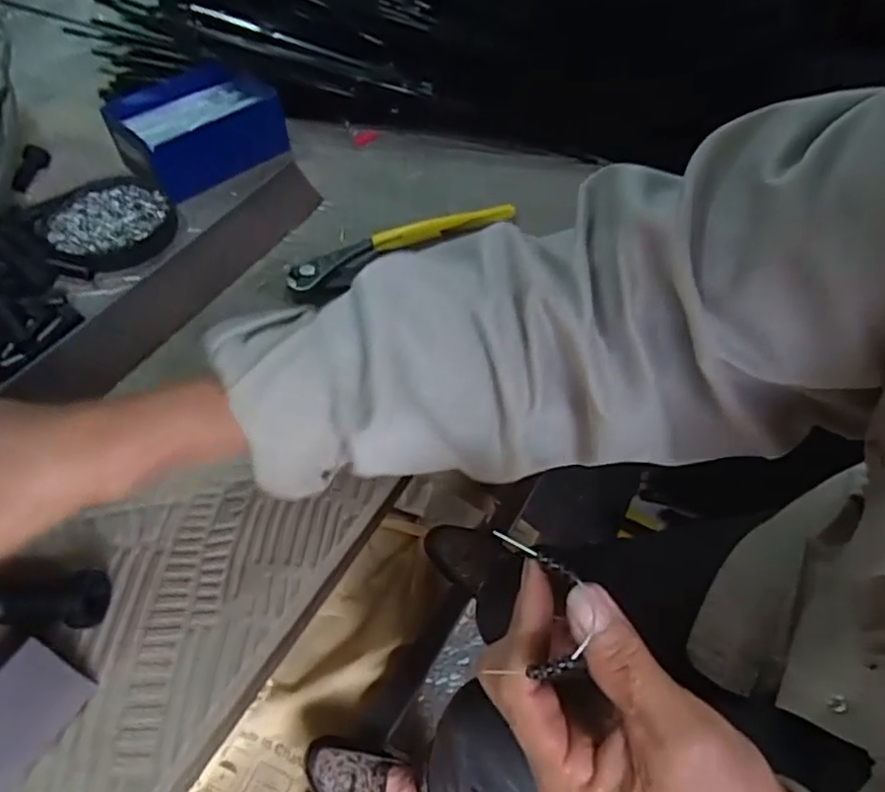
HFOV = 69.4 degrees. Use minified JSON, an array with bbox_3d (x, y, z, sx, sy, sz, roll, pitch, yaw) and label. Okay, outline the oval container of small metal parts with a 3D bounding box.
[{"bbox_3d":[-0.232,-0.121,0.448,0.082,0.013,0.087,-26,58,-18],"label":"oval container of small metal parts"}]

